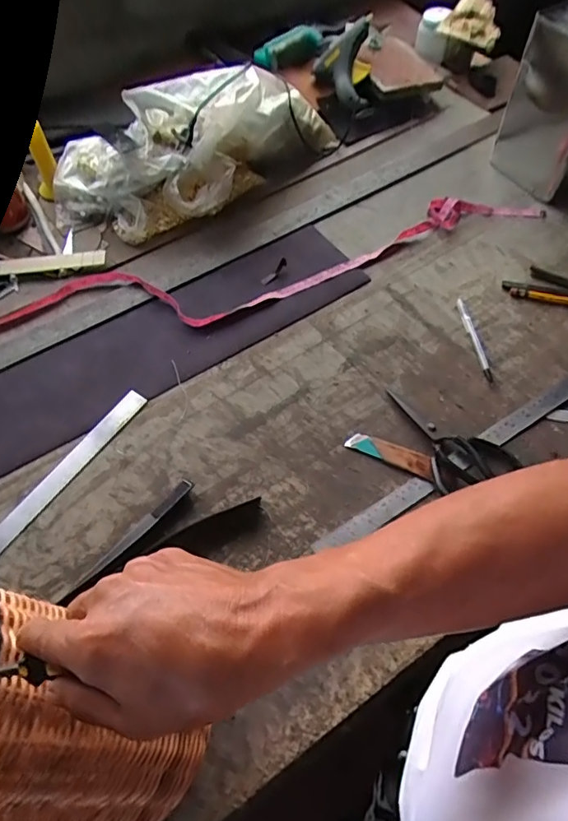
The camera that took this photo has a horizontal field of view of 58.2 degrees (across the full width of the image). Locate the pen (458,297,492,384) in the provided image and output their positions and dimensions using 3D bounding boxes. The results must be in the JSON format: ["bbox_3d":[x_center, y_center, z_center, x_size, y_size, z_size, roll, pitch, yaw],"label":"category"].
[{"bbox_3d":[0.265,-0.100,0.707,0.012,0.011,0.138,-7,60,-2],"label":"pen"}]

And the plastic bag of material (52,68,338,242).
[{"bbox_3d":[-0.151,-0.439,0.846,0.493,0.126,0.232,-16,61,-7],"label":"plastic bag of material"}]

